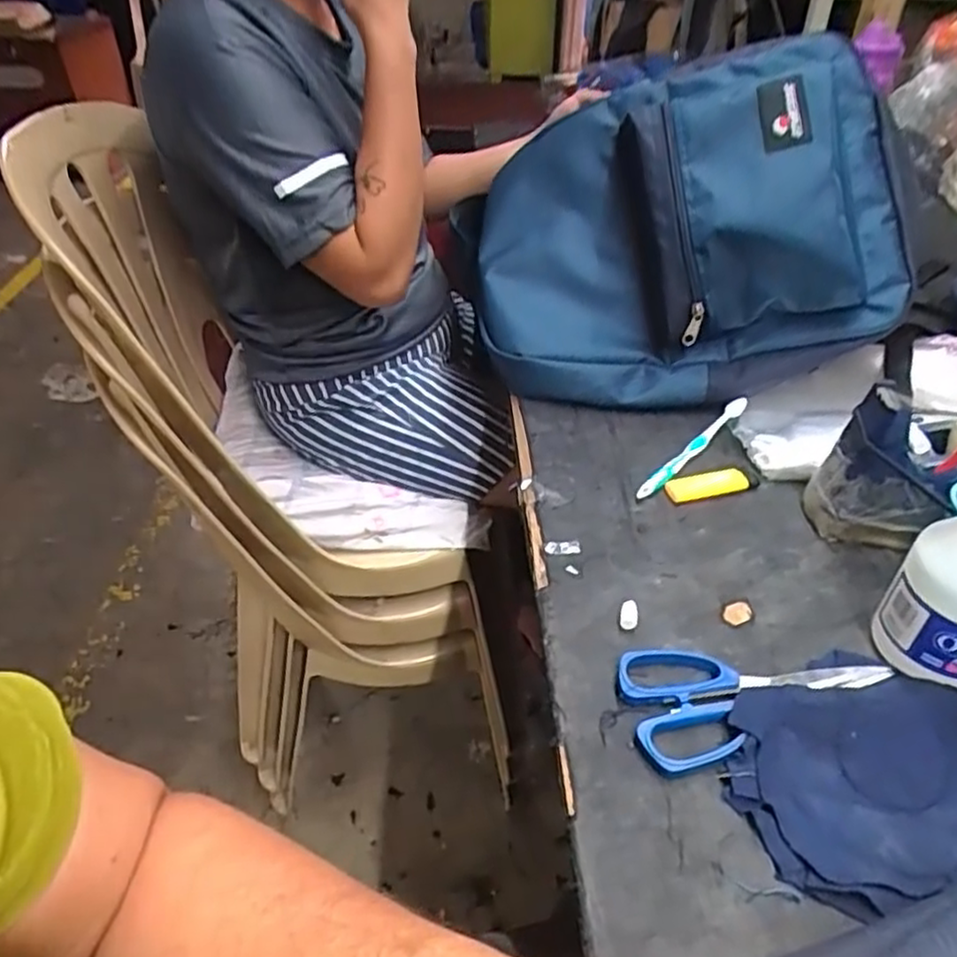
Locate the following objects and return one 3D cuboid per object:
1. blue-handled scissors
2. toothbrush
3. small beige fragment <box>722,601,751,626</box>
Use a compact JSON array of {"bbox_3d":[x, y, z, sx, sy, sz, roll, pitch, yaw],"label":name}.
[{"bbox_3d":[0.176,0.133,0.456,0.171,0.013,0.080,-10,41,-11],"label":"blue-handled scissors"},{"bbox_3d":[0.196,-0.031,0.645,0.013,0.016,0.173,32,50,33],"label":"toothbrush"},{"bbox_3d":[0.187,0.097,0.510,0.023,0.004,0.016,-18,43,-20],"label":"small beige fragment"}]

